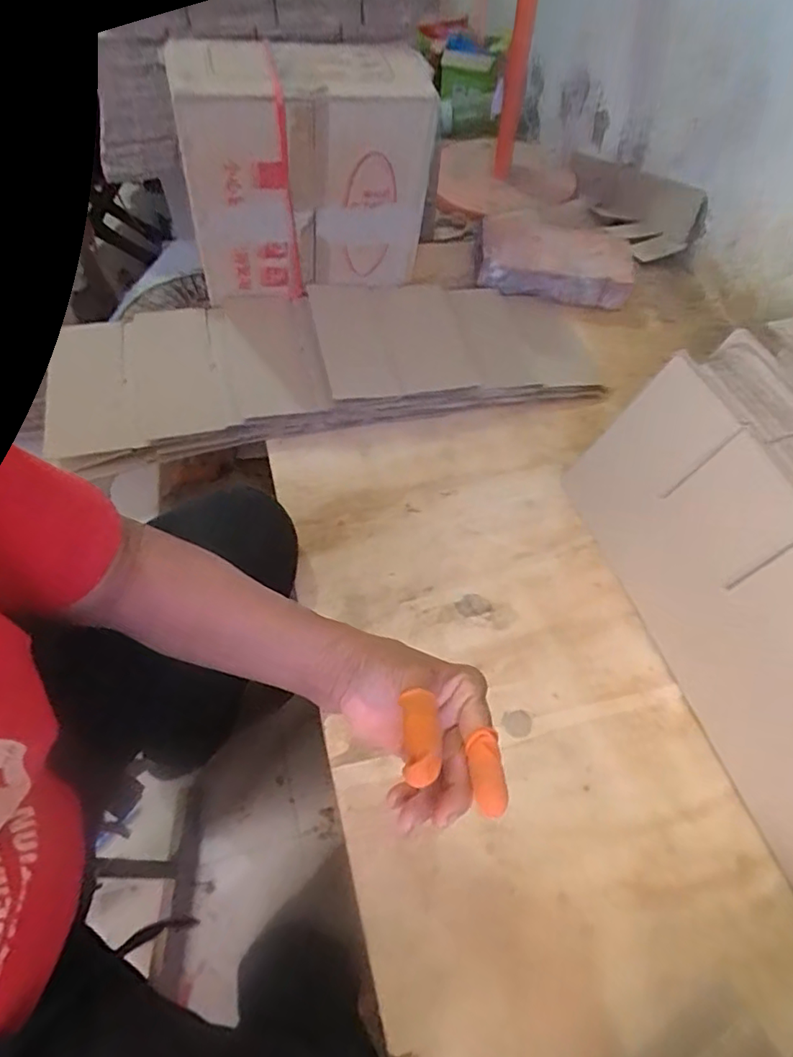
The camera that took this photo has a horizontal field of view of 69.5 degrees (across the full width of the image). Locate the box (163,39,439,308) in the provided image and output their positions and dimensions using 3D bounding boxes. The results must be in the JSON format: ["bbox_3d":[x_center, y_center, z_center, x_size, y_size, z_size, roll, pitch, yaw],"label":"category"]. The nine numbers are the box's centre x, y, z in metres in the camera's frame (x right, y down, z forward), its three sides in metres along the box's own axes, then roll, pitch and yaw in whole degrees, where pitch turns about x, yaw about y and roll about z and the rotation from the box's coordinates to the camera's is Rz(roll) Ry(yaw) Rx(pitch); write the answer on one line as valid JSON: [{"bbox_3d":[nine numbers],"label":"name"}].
[{"bbox_3d":[-0.110,-0.411,0.682,0.273,0.234,0.110,-6,58,-7],"label":"box"}]

